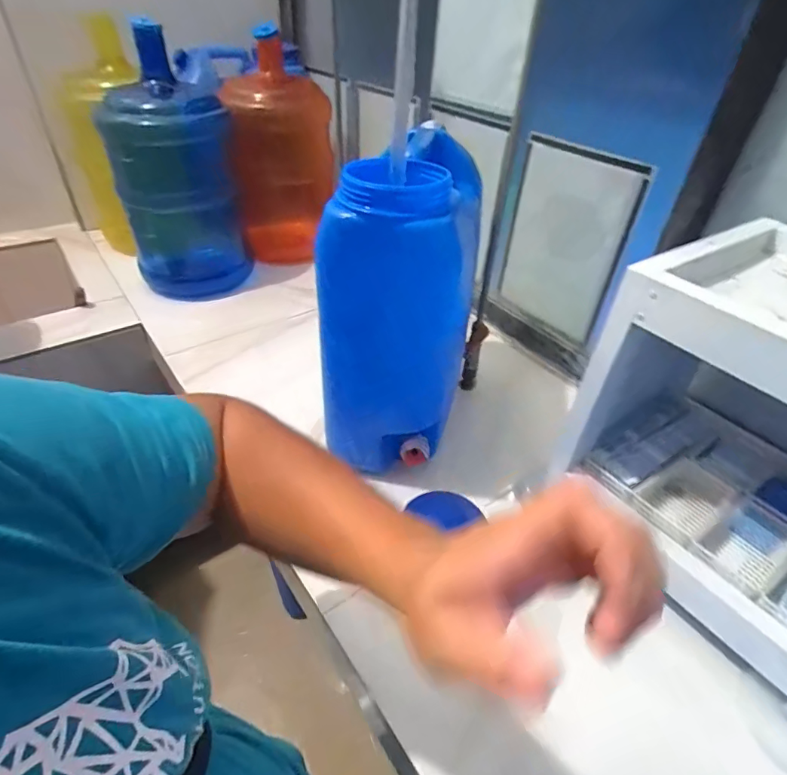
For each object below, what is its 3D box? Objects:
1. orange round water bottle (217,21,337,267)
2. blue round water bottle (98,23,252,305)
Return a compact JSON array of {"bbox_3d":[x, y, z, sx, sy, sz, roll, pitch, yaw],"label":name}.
[{"bbox_3d":[-0.271,-0.547,1.190,0.242,0.465,0.261,-6,41,-12],"label":"orange round water bottle"},{"bbox_3d":[-0.479,-0.474,1.060,0.251,0.460,0.280,-15,44,-21],"label":"blue round water bottle"}]

